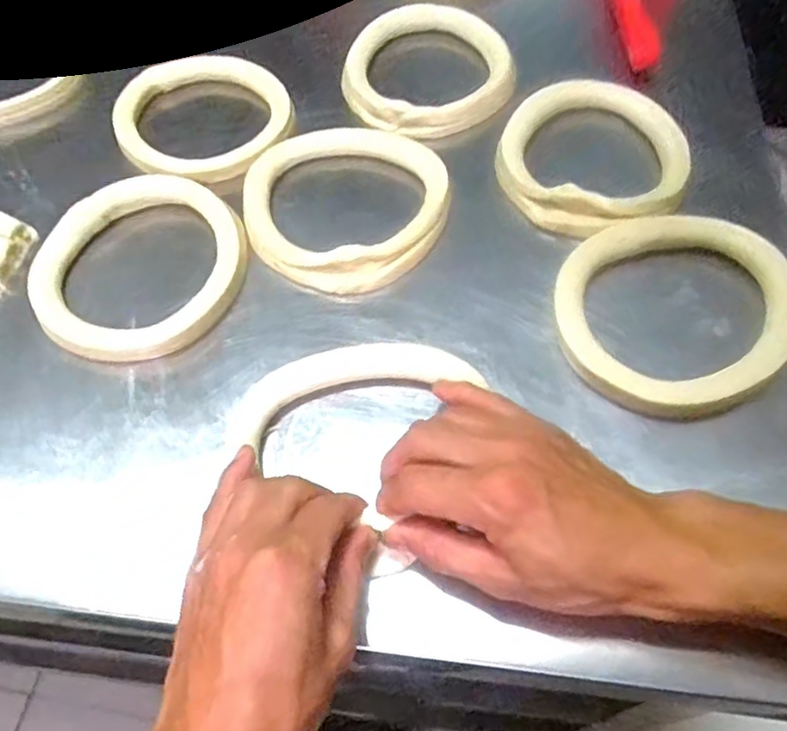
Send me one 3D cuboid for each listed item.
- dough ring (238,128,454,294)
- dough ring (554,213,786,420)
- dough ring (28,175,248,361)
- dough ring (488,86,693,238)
[{"bbox_3d":[-0.035,-0.120,0.482,0.145,0.019,0.142,-1,57,2],"label":"dough ring"},{"bbox_3d":[0.177,-0.037,0.417,0.151,0.018,0.136,-36,63,-18],"label":"dough ring"},{"bbox_3d":[-0.177,-0.074,0.465,0.141,0.017,0.153,-1,57,2],"label":"dough ring"},{"bbox_3d":[0.146,-0.151,0.486,0.136,0.026,0.131,-1,57,2],"label":"dough ring"}]

